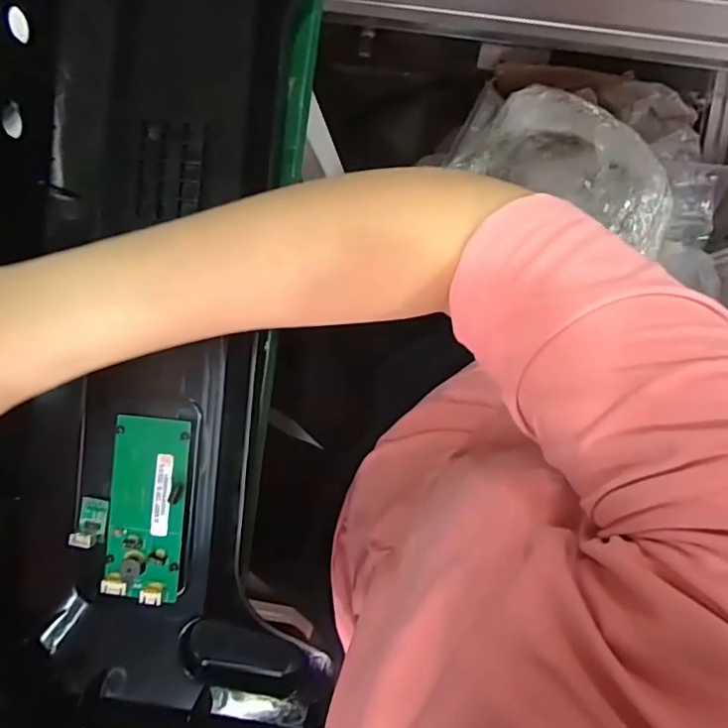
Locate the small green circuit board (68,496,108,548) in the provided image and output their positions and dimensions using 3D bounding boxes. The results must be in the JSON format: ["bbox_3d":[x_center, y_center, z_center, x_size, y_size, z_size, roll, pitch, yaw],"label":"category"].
[{"bbox_3d":[-0.166,0.097,0.338,0.017,0.006,0.030,17,74,-12],"label":"small green circuit board"}]

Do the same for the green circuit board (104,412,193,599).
[{"bbox_3d":[-0.131,0.087,0.337,0.044,0.014,0.107,4,91,6],"label":"green circuit board"}]

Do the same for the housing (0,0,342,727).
[{"bbox_3d":[-0.100,-0.039,0.306,0.187,0.076,0.539,6,91,6],"label":"housing"}]

